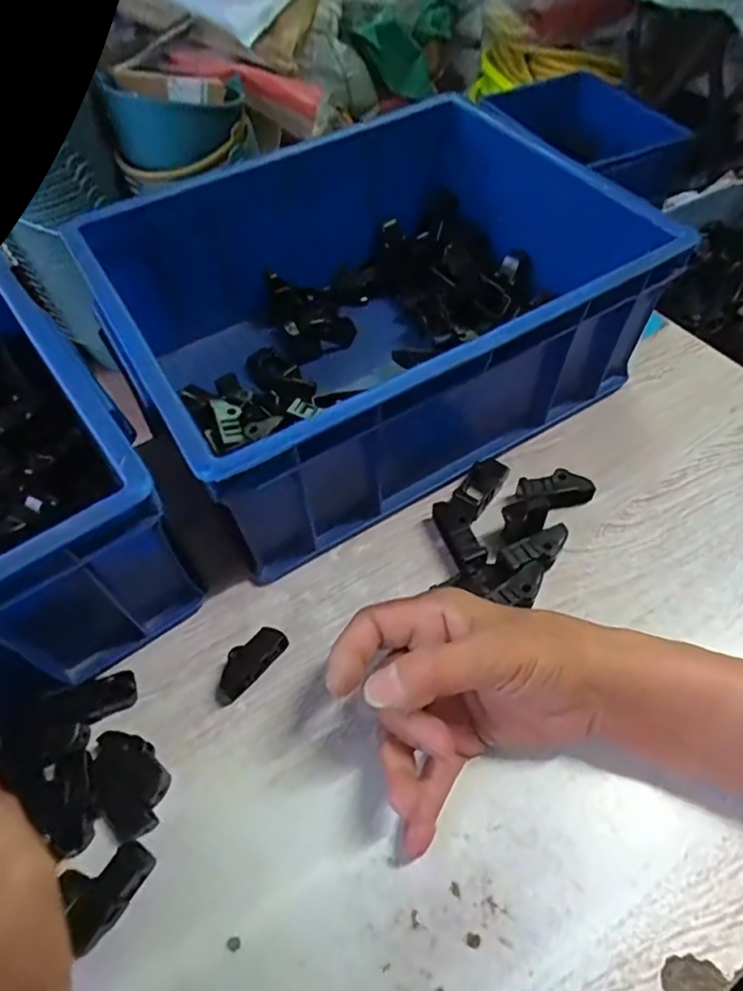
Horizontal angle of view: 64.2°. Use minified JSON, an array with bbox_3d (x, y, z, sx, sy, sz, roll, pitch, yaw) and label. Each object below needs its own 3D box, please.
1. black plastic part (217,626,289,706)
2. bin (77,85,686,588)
[{"bbox_3d":[-0.072,0.099,0.347,0.018,0.019,0.049,36,64,24],"label":"black plastic part"},{"bbox_3d":[0.009,-0.152,0.437,0.371,0.129,0.272,-28,59,-16],"label":"bin"}]

